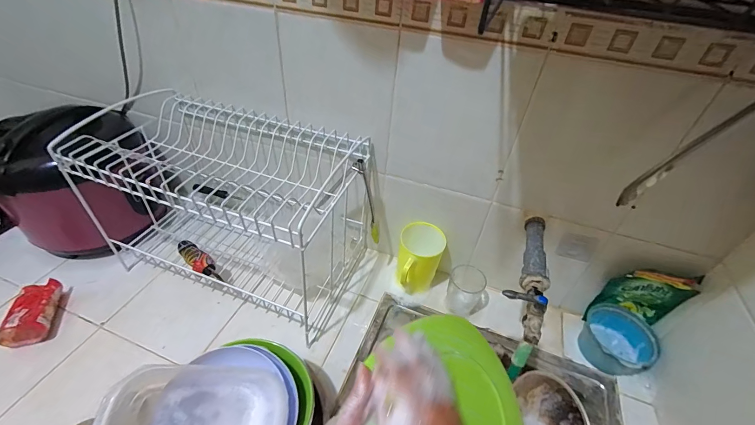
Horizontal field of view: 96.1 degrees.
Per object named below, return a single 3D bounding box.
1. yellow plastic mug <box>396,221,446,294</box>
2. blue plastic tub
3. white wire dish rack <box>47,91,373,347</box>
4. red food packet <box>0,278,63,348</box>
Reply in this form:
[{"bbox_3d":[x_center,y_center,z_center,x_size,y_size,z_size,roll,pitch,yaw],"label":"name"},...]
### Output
[{"bbox_3d":[0.079,0.105,0.673,0.081,0.137,0.106,13,42,9],"label":"yellow plastic mug"},{"bbox_3d":[0.429,0.233,0.618,0.109,0.069,0.109,3,41,-3],"label":"blue plastic tub"},{"bbox_3d":[-0.271,-0.012,0.654,0.453,0.297,0.246,15,42,11],"label":"white wire dish rack"},{"bbox_3d":[-0.601,0.173,0.595,0.059,0.056,0.104,-8,43,-15],"label":"red food packet"}]

